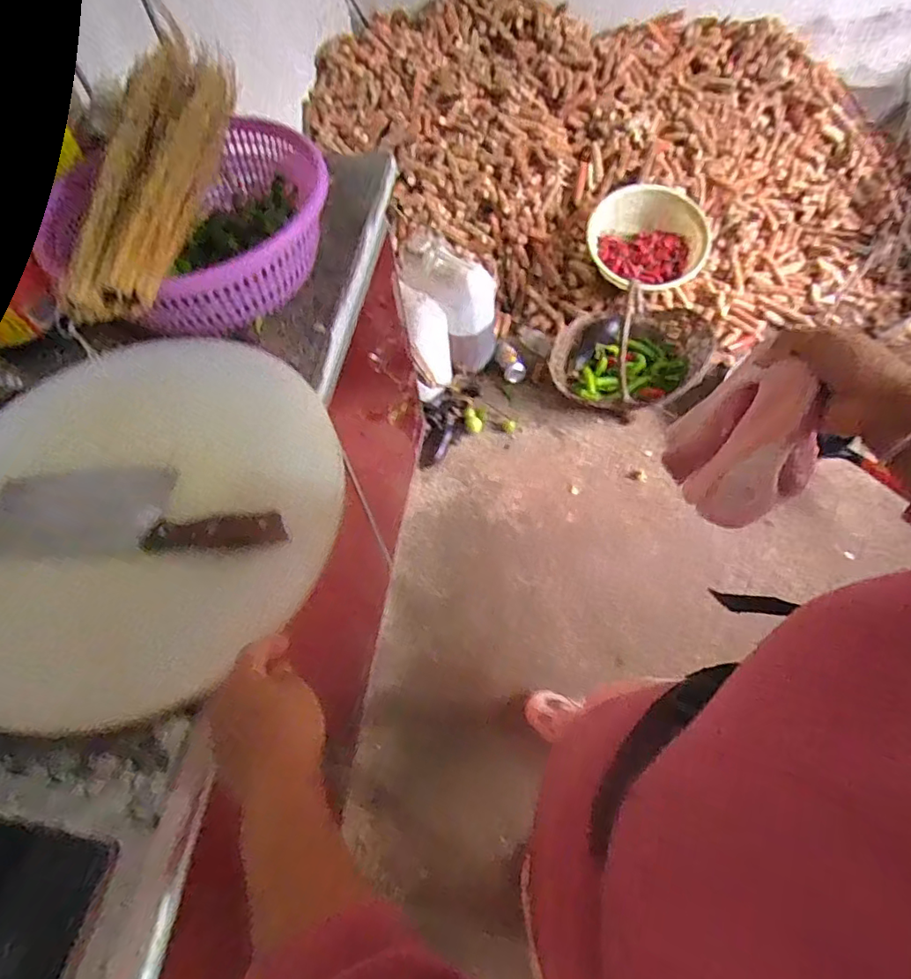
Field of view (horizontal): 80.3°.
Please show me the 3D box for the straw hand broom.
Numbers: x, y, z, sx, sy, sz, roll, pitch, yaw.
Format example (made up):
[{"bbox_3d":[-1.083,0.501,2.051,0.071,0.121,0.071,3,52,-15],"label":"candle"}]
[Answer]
[{"bbox_3d":[-0.308,-0.358,0.567,0.100,0.063,0.464,-5,60,1],"label":"straw hand broom"}]

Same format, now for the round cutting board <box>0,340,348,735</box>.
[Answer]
[{"bbox_3d":[-0.285,0.016,0.480,0.332,0.038,0.355,22,62,5],"label":"round cutting board"}]

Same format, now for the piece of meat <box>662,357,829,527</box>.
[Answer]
[{"bbox_3d":[0.216,-0.034,0.425,0.048,0.148,0.108,-21,61,-8],"label":"piece of meat"}]

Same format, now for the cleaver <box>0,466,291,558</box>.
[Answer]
[{"bbox_3d":[-0.284,0.015,0.487,0.259,0.030,0.091,-5,60,1],"label":"cleaver"}]

